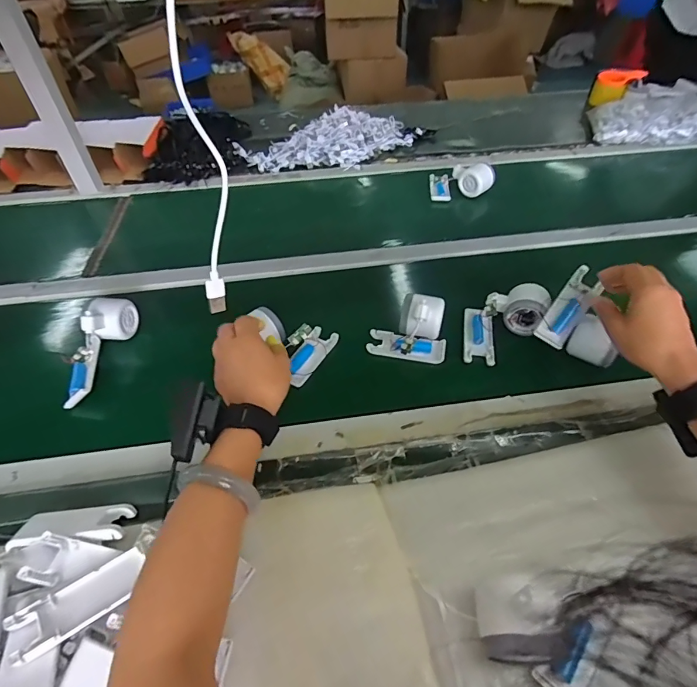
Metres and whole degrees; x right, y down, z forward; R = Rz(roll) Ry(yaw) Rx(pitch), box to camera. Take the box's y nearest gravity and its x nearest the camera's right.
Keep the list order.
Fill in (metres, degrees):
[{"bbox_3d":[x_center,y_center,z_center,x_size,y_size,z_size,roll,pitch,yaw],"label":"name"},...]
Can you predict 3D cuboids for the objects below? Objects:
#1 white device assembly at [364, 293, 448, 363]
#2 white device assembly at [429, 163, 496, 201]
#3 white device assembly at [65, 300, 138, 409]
[{"bbox_3d":[0.084,-0.031,0.563,0.101,0.067,0.076,7,48,9],"label":"white device assembly"},{"bbox_3d":[0.238,-0.353,0.879,0.127,0.055,0.095,-3,47,-1],"label":"white device assembly"},{"bbox_3d":[-0.342,0.003,0.554,0.047,0.052,0.161,2,47,5],"label":"white device assembly"}]

